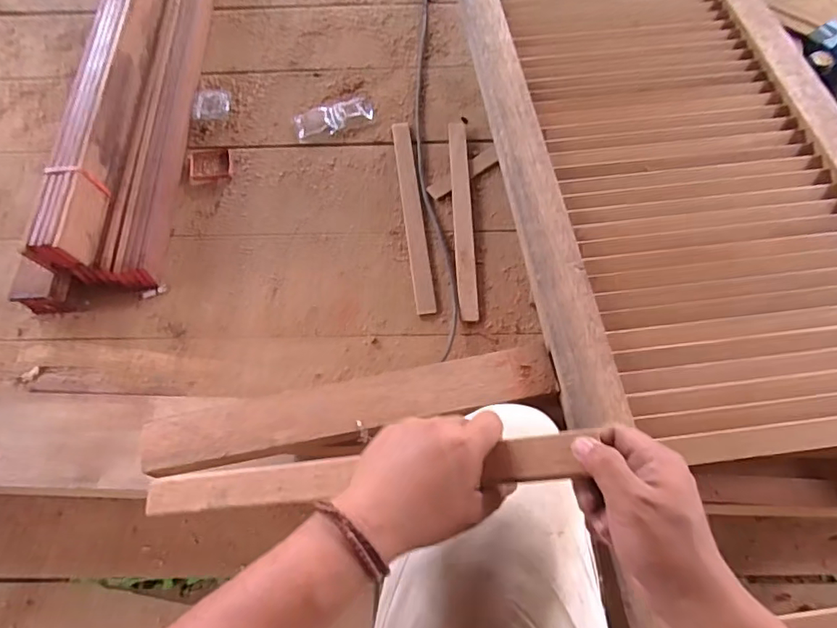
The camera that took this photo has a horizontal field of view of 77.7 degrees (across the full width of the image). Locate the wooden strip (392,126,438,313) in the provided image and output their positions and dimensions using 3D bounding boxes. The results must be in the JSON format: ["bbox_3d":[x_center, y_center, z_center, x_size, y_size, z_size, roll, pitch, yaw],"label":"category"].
[{"bbox_3d":[-0.009,-0.177,0.892,0.033,0.013,0.387,-6,65,-2],"label":"wooden strip"}]

